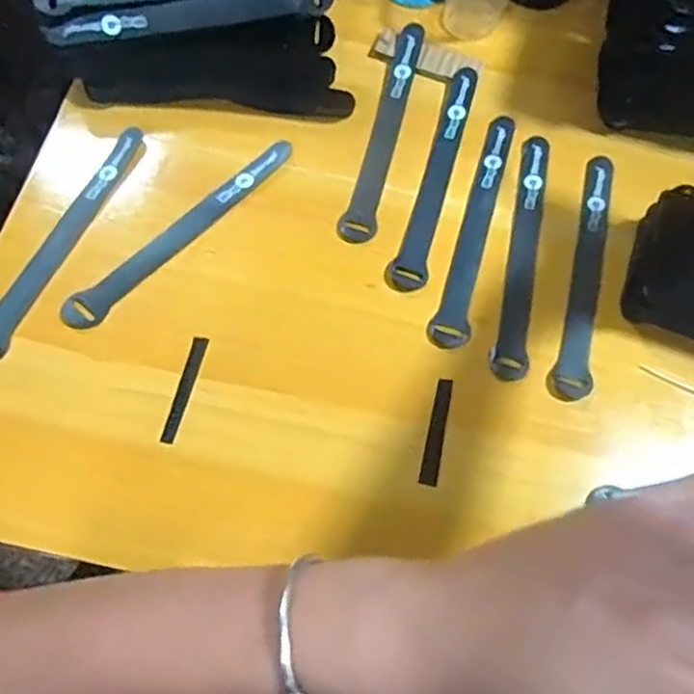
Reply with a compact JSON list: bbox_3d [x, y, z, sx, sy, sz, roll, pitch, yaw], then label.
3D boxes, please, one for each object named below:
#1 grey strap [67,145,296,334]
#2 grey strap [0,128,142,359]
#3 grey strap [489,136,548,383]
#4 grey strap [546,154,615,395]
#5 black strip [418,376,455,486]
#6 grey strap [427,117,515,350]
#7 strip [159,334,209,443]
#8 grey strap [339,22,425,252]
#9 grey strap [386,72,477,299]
[{"bbox_3d":[-0.111,-0.081,0.472,0.022,0.005,0.196,41,71,13],"label":"grey strap"},{"bbox_3d":[-0.192,-0.073,0.460,0.023,0.005,0.193,22,68,6],"label":"grey strap"},{"bbox_3d":[0.123,-0.069,0.482,0.023,0.004,0.198,12,65,1],"label":"grey strap"},{"bbox_3d":[0.169,-0.054,0.480,0.026,0.005,0.199,19,65,1],"label":"grey strap"},{"bbox_3d":[0.056,0.051,0.424,0.011,0.004,0.070,13,68,2],"label":"black strip"},{"bbox_3d":[0.094,-0.087,0.487,0.025,0.004,0.197,17,66,6],"label":"grey strap"},{"bbox_3d":[-0.102,0.026,0.431,0.010,0.004,0.071,12,68,2],"label":"strip"},{"bbox_3d":[0.030,-0.162,0.512,0.024,0.010,0.198,15,68,3],"label":"grey strap"},{"bbox_3d":[0.065,-0.128,0.501,0.025,0.006,0.200,15,68,3],"label":"grey strap"}]

